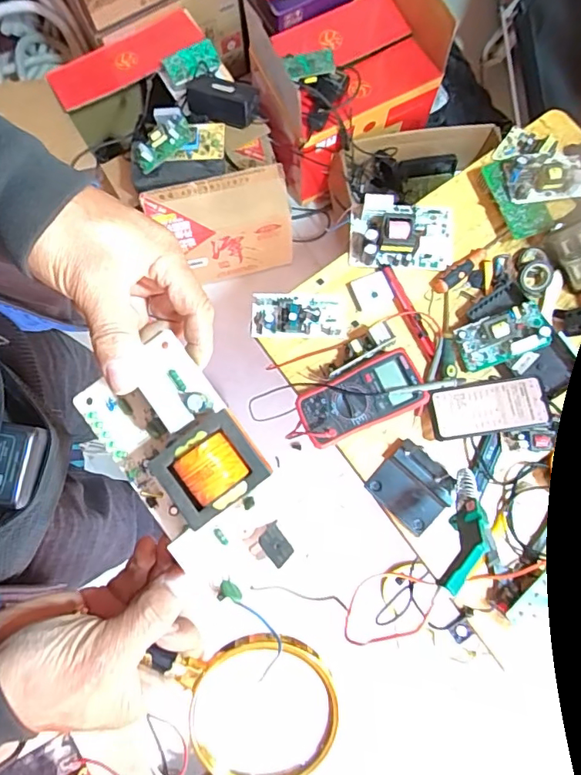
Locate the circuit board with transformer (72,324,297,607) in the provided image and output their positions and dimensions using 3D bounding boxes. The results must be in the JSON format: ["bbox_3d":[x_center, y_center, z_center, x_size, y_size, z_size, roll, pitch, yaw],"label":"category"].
[{"bbox_3d":[-0.062,0.046,0.299,0.080,0.041,0.154,-37,82,-6],"label":"circuit board with transformer"}]

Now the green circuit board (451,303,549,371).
[{"bbox_3d":[0.314,-0.074,0.750,0.123,0.024,0.070,-20,91,20],"label":"green circuit board"}]

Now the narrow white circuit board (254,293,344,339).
[{"bbox_3d":[0.013,-0.116,0.781,0.146,0.038,0.069,2,80,1],"label":"narrow white circuit board"}]

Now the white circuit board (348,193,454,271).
[{"bbox_3d":[0.181,-0.248,0.804,0.163,0.046,0.106,3,80,1],"label":"white circuit board"}]

